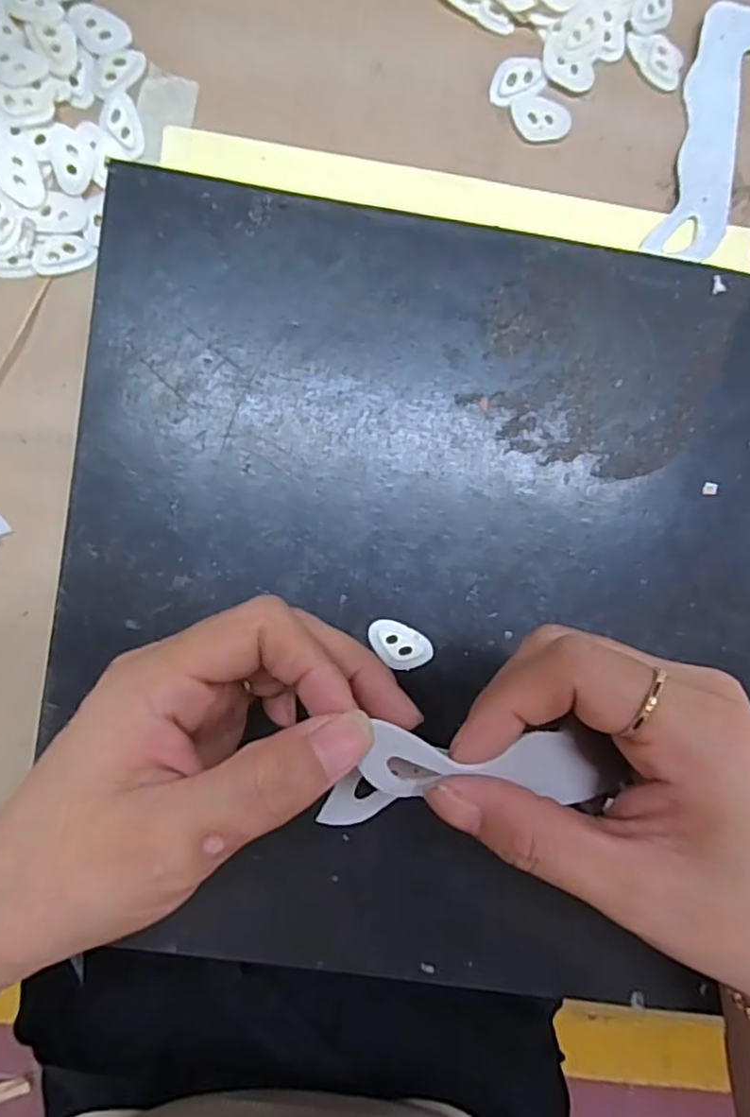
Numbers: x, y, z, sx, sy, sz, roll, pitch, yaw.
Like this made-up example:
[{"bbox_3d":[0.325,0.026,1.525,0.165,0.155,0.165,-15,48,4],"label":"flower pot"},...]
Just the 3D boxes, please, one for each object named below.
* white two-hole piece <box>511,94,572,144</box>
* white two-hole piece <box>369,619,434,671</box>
[{"bbox_3d":[0.072,-0.190,0.269,0.025,0.004,0.018,3,91,-3],"label":"white two-hole piece"},{"bbox_3d":[0.010,0.035,0.250,0.027,0.004,0.017,21,90,-3],"label":"white two-hole piece"}]

